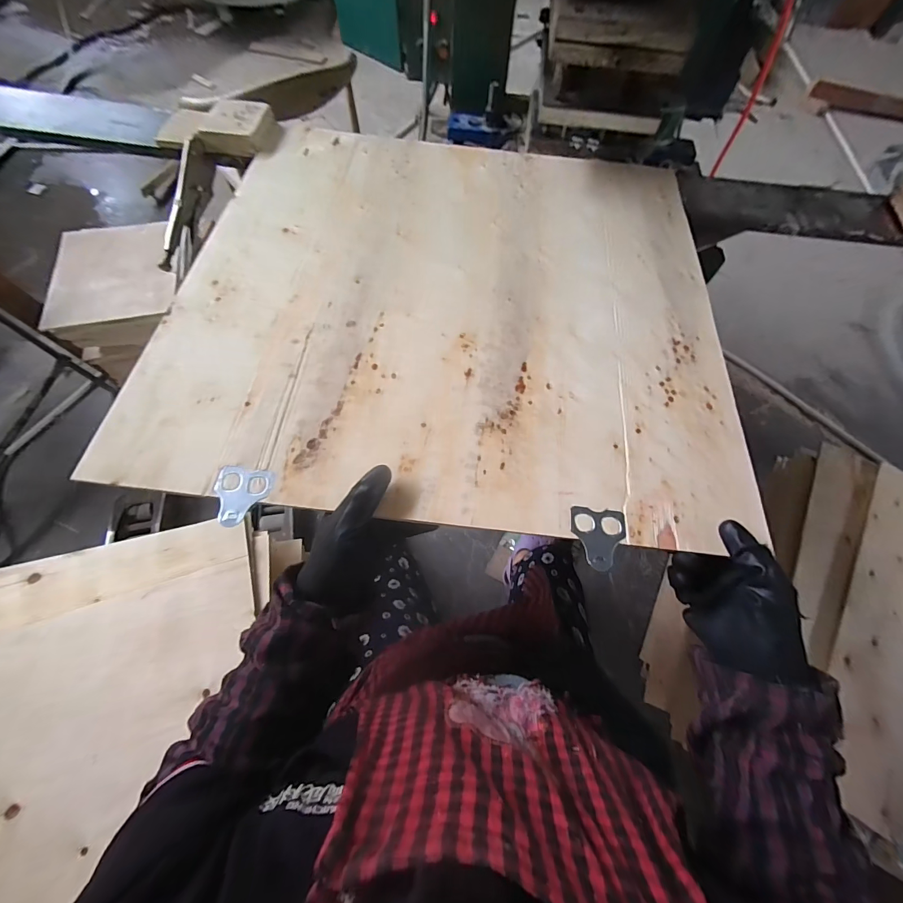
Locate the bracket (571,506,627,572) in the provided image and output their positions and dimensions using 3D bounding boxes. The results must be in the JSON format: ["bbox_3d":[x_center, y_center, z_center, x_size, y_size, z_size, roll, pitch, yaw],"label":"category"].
[{"bbox_3d":[0.131,0.077,0.337,0.048,0.005,0.055,7,64,1],"label":"bracket"}]

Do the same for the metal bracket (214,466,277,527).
[{"bbox_3d":[-0.191,0.041,0.346,0.050,0.006,0.053,6,64,1],"label":"metal bracket"}]

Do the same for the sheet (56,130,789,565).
[{"bbox_3d":[0.006,-0.201,0.465,0.609,0.009,0.580,7,64,1],"label":"sheet"}]

